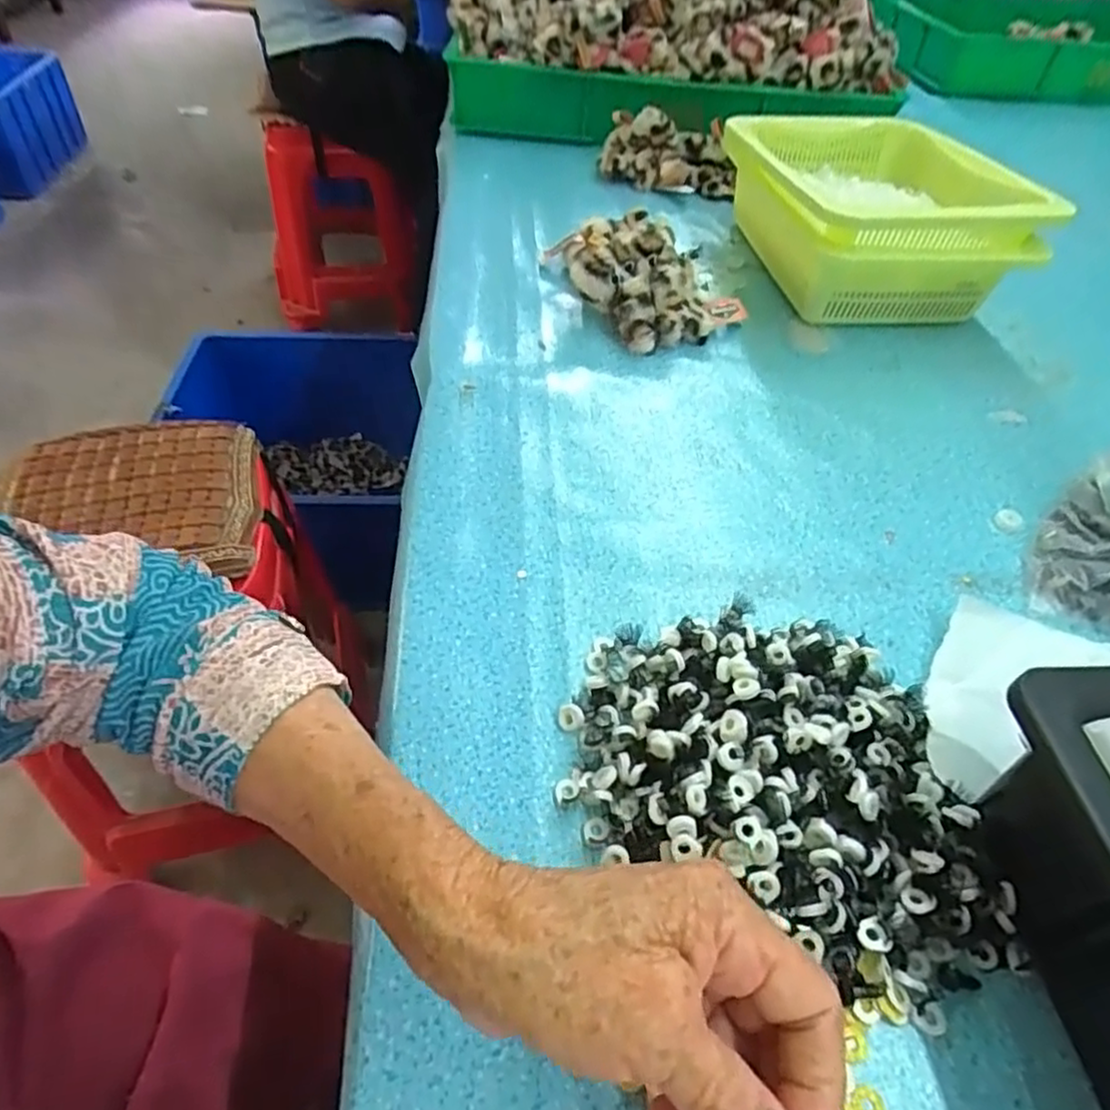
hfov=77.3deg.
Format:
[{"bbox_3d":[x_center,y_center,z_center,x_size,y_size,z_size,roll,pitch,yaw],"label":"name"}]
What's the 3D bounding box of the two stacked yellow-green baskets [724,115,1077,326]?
[{"bbox_3d":[0.279,-0.310,0.634,0.179,0.114,0.275,-5,49,-8],"label":"two stacked yellow-green baskets"}]

